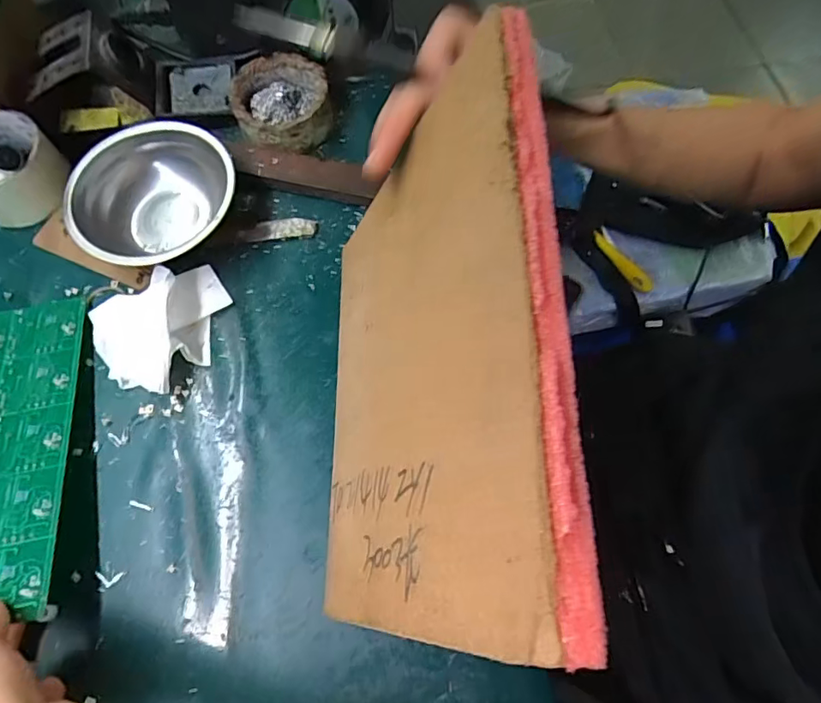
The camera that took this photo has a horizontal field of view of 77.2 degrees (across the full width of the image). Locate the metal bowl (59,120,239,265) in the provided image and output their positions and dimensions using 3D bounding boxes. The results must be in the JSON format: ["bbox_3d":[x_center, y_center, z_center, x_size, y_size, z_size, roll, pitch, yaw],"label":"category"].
[{"bbox_3d":[-0.196,-0.115,0.406,0.112,0.045,0.123,0,67,0],"label":"metal bowl"}]

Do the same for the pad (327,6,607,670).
[{"bbox_3d":[0.002,0.005,0.266,0.018,0.213,0.247,10,65,-23],"label":"pad"}]

